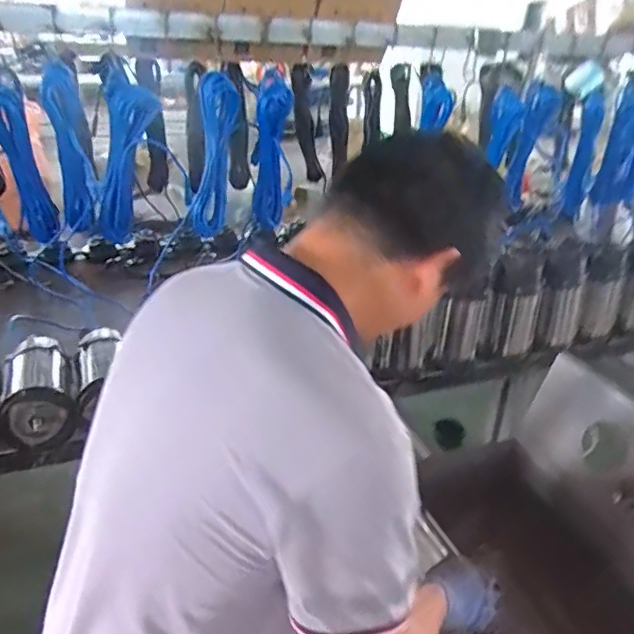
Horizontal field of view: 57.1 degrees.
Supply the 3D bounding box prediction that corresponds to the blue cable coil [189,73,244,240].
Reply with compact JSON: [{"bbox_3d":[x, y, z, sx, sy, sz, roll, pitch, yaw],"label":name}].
[{"bbox_3d":[-0.243,-0.372,1.406,0.094,0.428,0.058,-13,51,-28],"label":"blue cable coil"}]

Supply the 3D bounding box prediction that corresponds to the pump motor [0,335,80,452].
[{"bbox_3d":[-0.572,0.147,1.196,0.125,0.114,0.258,-10,29,-24],"label":"pump motor"}]

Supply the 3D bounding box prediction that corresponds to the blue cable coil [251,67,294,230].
[{"bbox_3d":[-0.110,-0.401,1.435,0.092,0.374,0.158,0,26,-5],"label":"blue cable coil"}]

